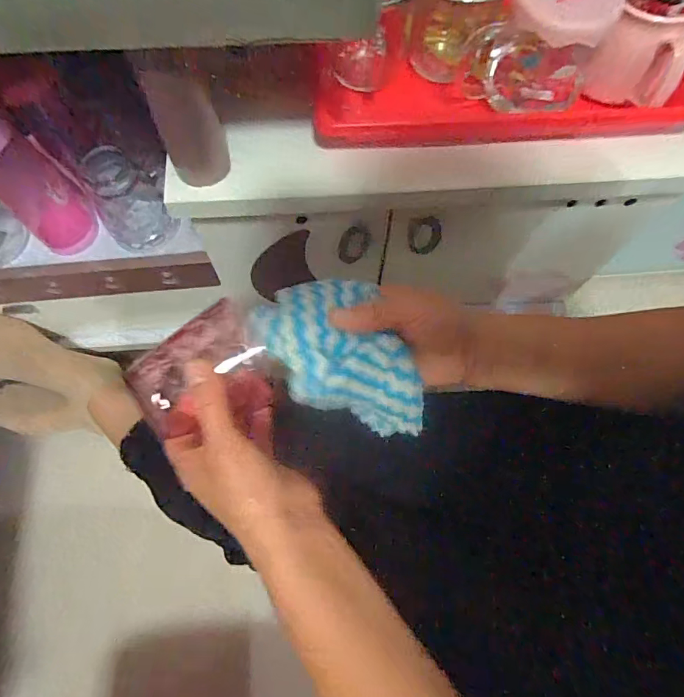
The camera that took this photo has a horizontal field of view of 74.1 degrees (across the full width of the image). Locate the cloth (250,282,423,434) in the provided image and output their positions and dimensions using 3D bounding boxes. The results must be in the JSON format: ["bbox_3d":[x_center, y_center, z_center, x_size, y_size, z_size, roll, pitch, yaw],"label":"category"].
[{"bbox_3d":[-0.001,0.013,0.330,0.090,0.085,0.115,-23,72,-9],"label":"cloth"}]

